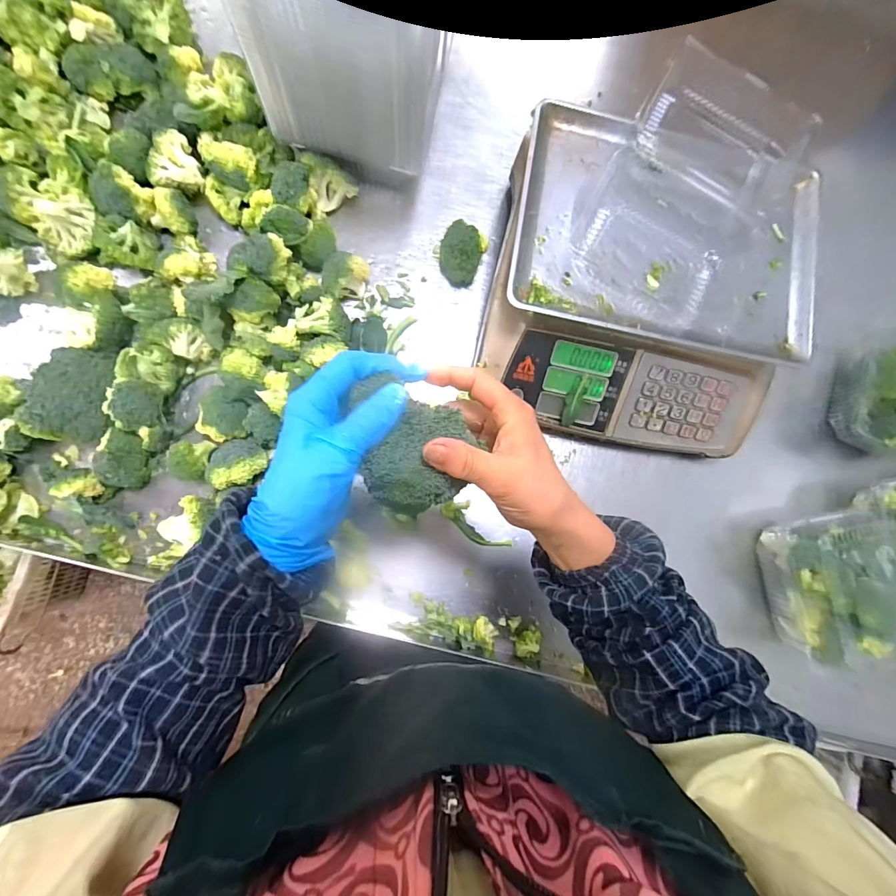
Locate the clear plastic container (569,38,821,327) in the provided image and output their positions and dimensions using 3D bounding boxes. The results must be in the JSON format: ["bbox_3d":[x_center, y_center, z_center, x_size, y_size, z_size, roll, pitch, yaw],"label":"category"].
[{"bbox_3d":[0.261,-0.279,0.453,0.176,0.044,0.289,33,80,-2],"label":"clear plastic container"}]

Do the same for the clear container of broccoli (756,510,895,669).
[{"bbox_3d":[0.466,0.161,0.503,0.149,0.086,0.157,-6,84,-8],"label":"clear container of broccoli"}]

